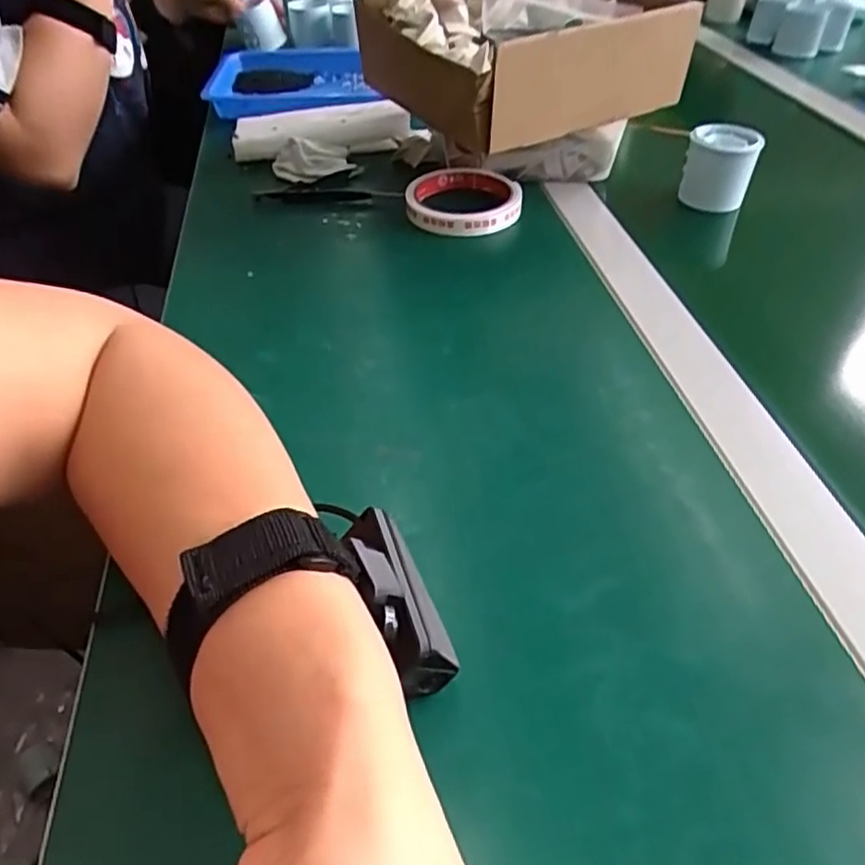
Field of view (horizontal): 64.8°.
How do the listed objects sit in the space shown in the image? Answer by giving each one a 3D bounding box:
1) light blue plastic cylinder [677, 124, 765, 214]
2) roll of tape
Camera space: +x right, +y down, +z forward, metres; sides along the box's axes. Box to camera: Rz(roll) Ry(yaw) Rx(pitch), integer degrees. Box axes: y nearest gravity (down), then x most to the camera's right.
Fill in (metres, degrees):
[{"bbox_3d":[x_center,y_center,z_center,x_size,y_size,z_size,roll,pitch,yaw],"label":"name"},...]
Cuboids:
[{"bbox_3d":[0.238,-0.220,0.568,0.055,0.056,0.049,15,44,15],"label":"light blue plastic cylinder"},{"bbox_3d":[0.025,-0.188,0.557,0.091,0.020,0.090,-4,43,-1],"label":"roll of tape"}]

